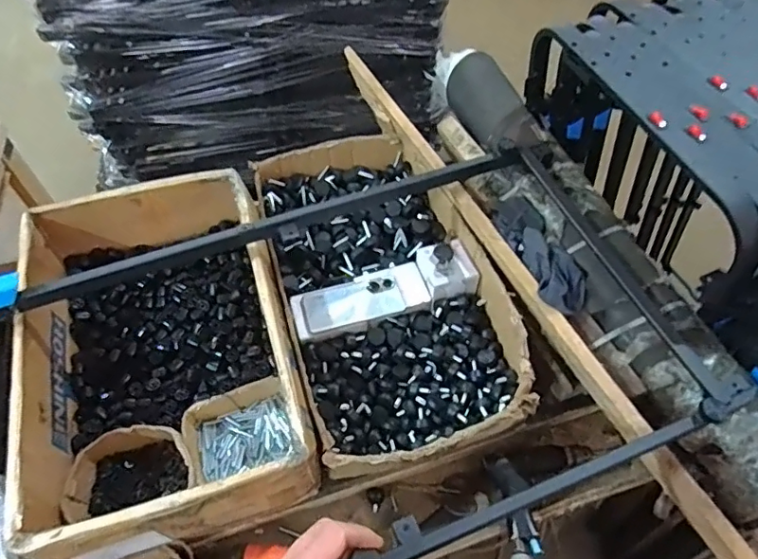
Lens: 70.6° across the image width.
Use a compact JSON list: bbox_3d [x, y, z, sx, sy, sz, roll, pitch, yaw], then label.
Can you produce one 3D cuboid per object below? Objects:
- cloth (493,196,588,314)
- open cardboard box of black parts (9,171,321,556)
[{"bbox_3d":[0.246,-0.051,0.828,0.087,0.049,0.233,-14,58,-9],"label":"cloth"},{"bbox_3d":[-0.323,0.096,0.814,0.353,0.158,0.536,-17,58,-10],"label":"open cardboard box of black parts"}]

